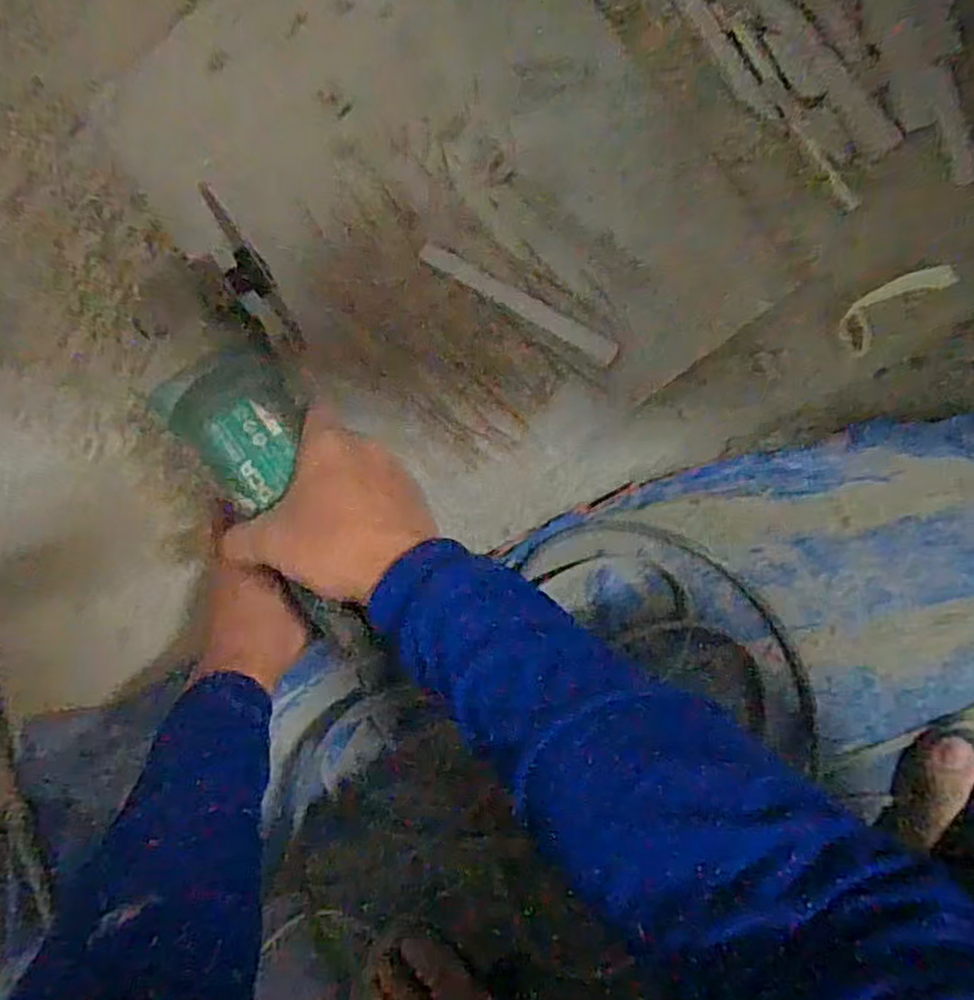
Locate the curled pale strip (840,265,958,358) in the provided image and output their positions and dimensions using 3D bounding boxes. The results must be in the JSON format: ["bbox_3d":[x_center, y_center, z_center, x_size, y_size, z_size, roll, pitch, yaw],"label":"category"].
[{"bbox_3d":[0.265,-0.127,0.480,0.071,0.006,0.031,-36,83,23],"label":"curled pale strip"}]

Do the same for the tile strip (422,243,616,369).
[{"bbox_3d":[0.019,-0.132,0.494,0.149,0.008,0.016,32,92,8],"label":"tile strip"}]

